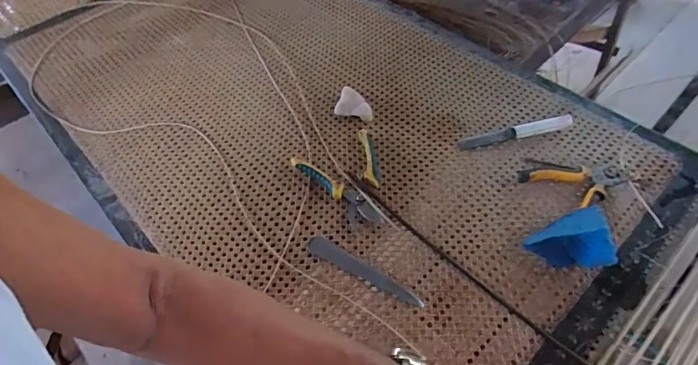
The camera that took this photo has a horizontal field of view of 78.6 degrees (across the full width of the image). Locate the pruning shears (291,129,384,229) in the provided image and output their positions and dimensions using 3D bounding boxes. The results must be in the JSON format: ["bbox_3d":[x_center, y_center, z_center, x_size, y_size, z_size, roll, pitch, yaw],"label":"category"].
[{"bbox_3d":[0.002,-0.004,0.683,0.137,0.017,0.173,-22,56,-12],"label":"pruning shears"}]

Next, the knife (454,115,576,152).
[{"bbox_3d":[0.280,-0.085,0.718,0.190,0.015,0.029,-10,54,-3],"label":"knife"}]

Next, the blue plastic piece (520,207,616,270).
[{"bbox_3d":[0.293,0.079,0.572,0.102,0.056,0.076,-12,48,0],"label":"blue plastic piece"}]

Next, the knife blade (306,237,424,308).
[{"bbox_3d":[0.019,0.124,0.598,0.180,0.008,0.028,26,60,21],"label":"knife blade"}]

